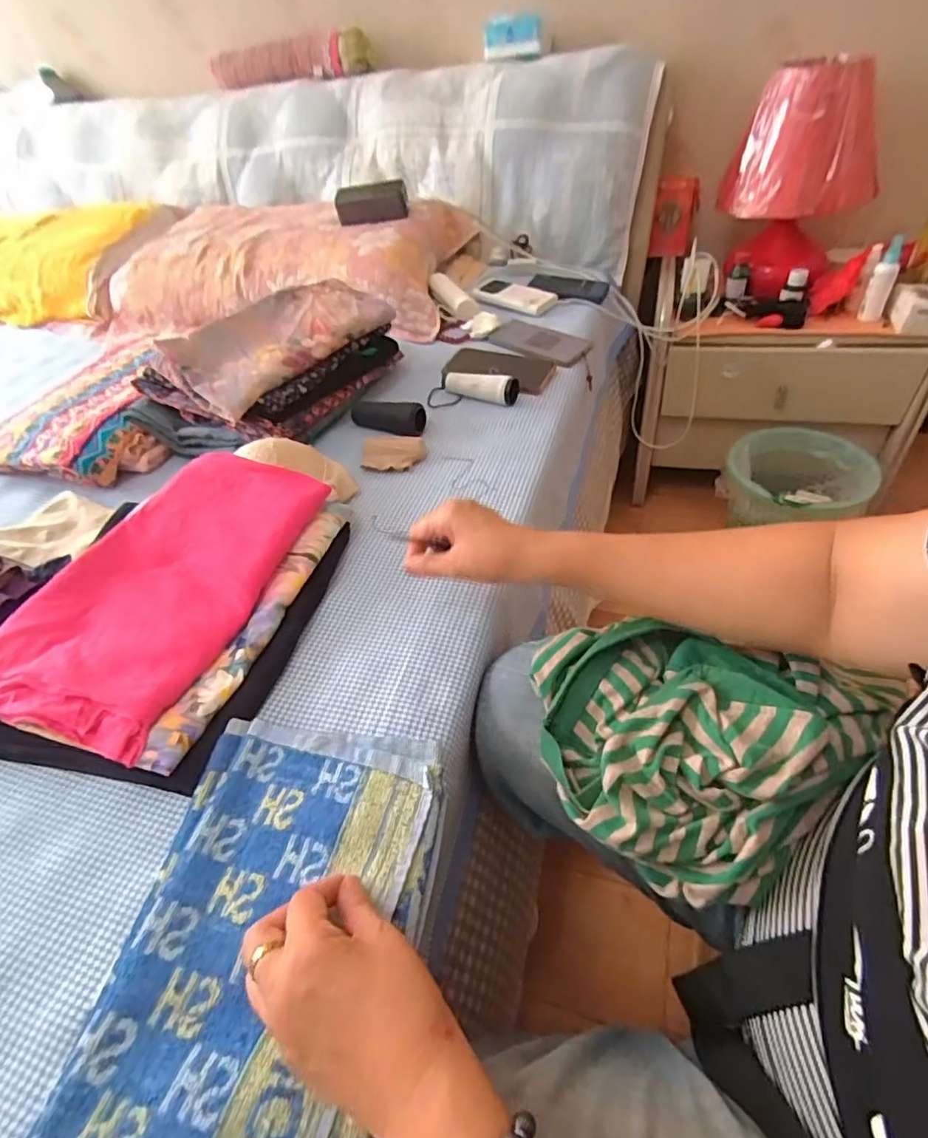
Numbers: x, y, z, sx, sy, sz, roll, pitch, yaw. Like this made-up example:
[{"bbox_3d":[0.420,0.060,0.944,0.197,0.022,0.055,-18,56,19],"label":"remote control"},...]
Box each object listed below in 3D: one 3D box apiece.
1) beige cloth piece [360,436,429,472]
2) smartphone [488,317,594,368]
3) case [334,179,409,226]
[{"bbox_3d":[-0.091,-0.148,0.706,0.080,0.020,0.050,-3,48,4],"label":"beige cloth piece"},{"bbox_3d":[0.117,-0.373,0.891,0.160,0.006,0.092,29,57,28],"label":"smartphone"},{"bbox_3d":[-0.171,-0.674,1.013,0.134,0.046,0.064,-6,48,1],"label":"case"}]

